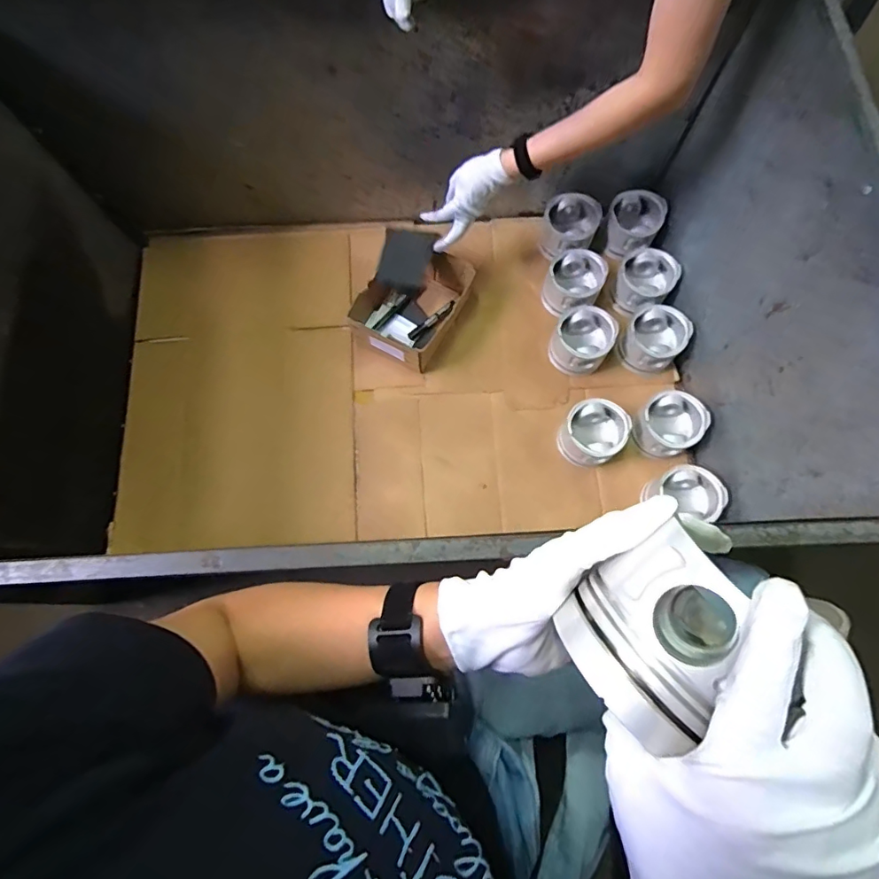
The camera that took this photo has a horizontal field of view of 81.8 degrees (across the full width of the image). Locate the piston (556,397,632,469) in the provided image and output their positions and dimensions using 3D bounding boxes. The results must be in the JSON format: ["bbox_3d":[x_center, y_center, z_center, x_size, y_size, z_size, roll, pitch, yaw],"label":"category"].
[{"bbox_3d":[0.264,-0.007,0.886,0.100,0.089,0.110,0,74,0],"label":"piston"}]

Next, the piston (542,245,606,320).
[{"bbox_3d":[0.257,-0.296,0.983,0.104,0.077,0.123,26,76,7],"label":"piston"}]

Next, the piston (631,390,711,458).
[{"bbox_3d":[0.388,-0.025,0.862,0.112,0.056,0.100,-36,77,-10],"label":"piston"}]

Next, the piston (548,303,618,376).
[{"bbox_3d":[0.261,-0.179,0.938,0.103,0.086,0.105,0,74,0],"label":"piston"}]

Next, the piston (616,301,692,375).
[{"bbox_3d":[0.391,-0.181,0.937,0.105,0.082,0.111,35,77,9],"label":"piston"}]

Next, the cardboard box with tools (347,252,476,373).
[{"bbox_3d":[-0.046,-0.257,0.966,0.152,0.086,0.208,32,77,9],"label":"cardboard box with tools"}]

